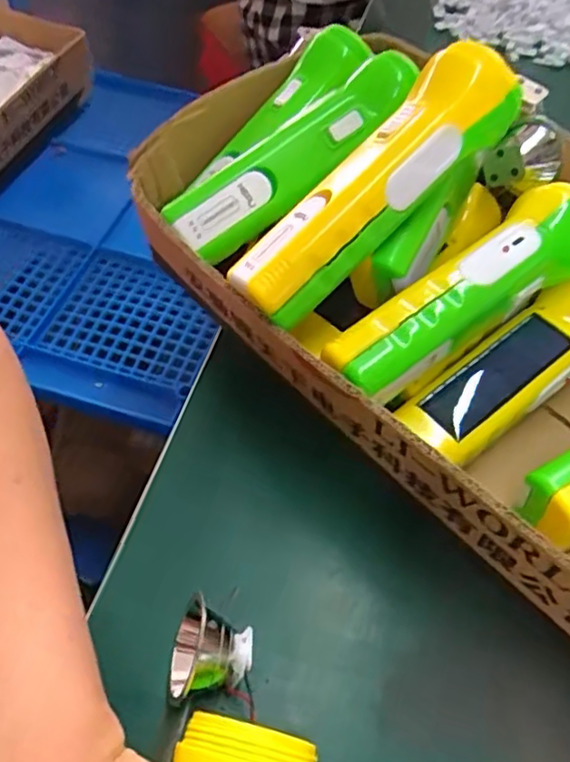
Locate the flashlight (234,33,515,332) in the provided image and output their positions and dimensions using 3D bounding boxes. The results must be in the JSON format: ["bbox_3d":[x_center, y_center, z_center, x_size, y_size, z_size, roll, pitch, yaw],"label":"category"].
[{"bbox_3d":[0.041,-0.097,0.308,0.163,0.038,0.047,-44,65,-3],"label":"flashlight"}]

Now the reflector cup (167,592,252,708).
[{"bbox_3d":[-0.031,0.115,0.268,0.033,0.039,0.038,7,53,1],"label":"reflector cup"}]

